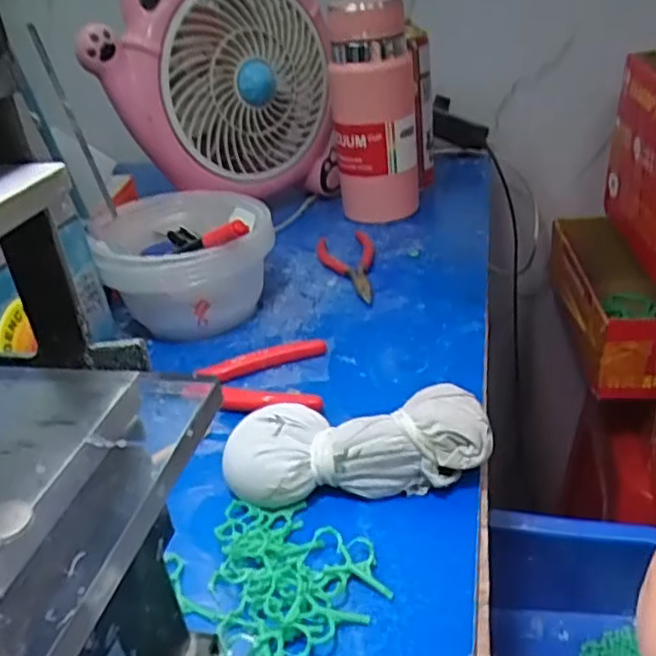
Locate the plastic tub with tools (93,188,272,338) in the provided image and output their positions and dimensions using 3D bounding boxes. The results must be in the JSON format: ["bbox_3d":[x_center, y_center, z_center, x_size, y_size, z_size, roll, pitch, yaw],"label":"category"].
[{"bbox_3d":[-0.107,-0.048,0.519,0.128,0.089,0.110,-3,31,6],"label":"plastic tub with tools"}]

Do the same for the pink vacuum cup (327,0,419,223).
[{"bbox_3d":[0.045,-0.197,0.627,0.079,0.200,0.062,-3,30,6],"label":"pink vacuum cup"}]

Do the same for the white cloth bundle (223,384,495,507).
[{"bbox_3d":[0.016,0.062,0.353,0.138,0.041,0.055,-8,31,-2],"label":"white cloth bundle"}]

